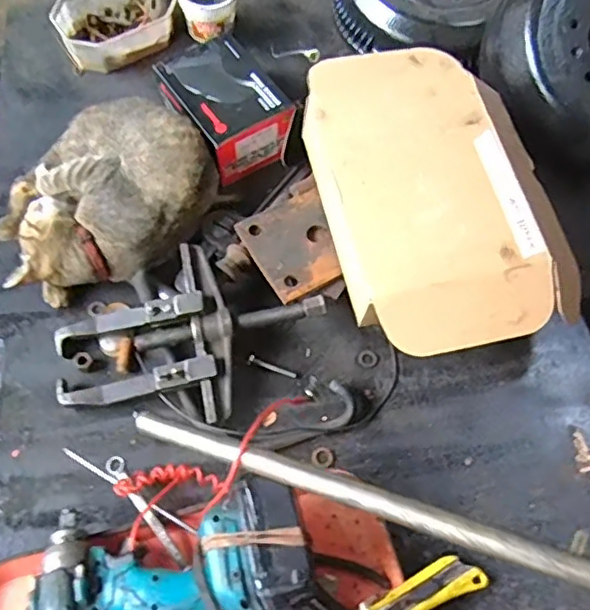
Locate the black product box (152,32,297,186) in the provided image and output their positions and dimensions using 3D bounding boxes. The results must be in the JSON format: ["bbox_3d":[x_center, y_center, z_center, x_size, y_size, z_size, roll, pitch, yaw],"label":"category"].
[{"bbox_3d":[-0.091,-0.278,0.828,0.135,0.073,0.195,-33,70,-13],"label":"black product box"}]

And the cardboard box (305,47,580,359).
[{"bbox_3d":[0.163,-0.134,0.683,0.251,0.072,0.377,-14,68,-4],"label":"cardboard box"}]

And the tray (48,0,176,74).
[{"bbox_3d":[-0.274,-0.441,0.923,0.179,0.051,0.128,-32,70,-13],"label":"tray"}]

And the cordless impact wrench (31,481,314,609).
[{"bbox_3d":[-0.109,0.231,0.521,0.244,0.069,0.134,-12,67,-5],"label":"cordless impact wrench"}]

